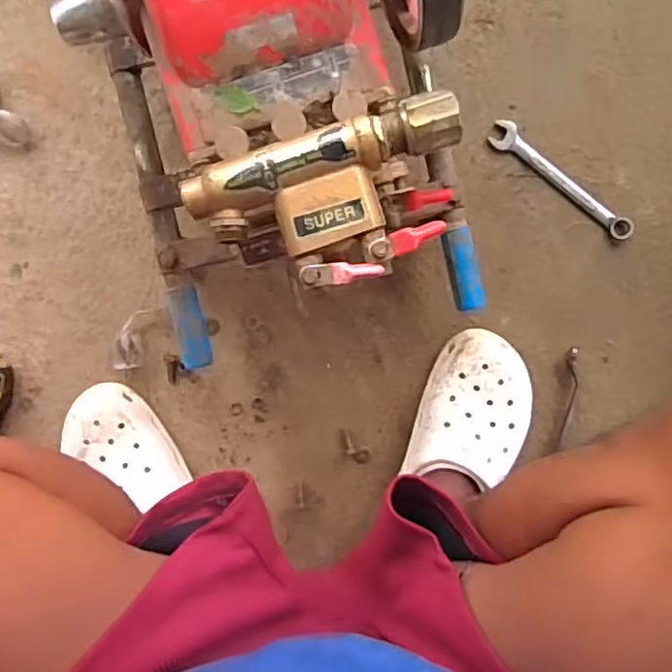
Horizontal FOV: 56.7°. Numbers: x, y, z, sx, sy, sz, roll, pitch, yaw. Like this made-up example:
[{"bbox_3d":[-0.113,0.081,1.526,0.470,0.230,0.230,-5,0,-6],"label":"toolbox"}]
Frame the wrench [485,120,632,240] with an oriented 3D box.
[{"bbox_3d":[0.233,-0.158,0.641,0.175,0.009,0.027,37,94,-2],"label":"wrench"}]

